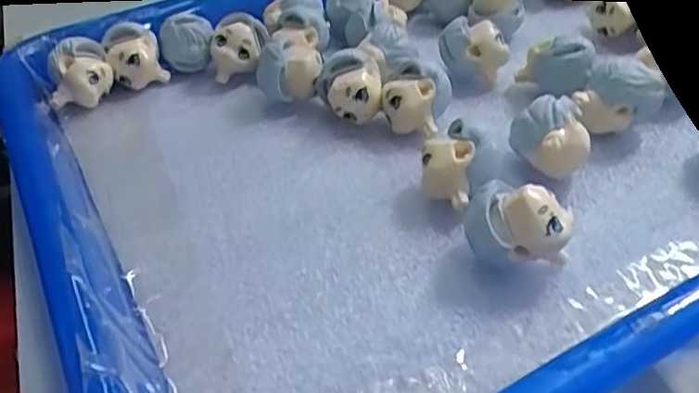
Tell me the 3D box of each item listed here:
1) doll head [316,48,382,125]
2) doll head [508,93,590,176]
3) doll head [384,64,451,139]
[{"bbox_3d":[0.000,-0.040,0.244,0.023,0.024,0.021,-6,38,-3],"label":"doll head"},{"bbox_3d":[0.065,-0.018,0.213,0.024,0.023,0.021,6,40,13],"label":"doll head"},{"bbox_3d":[0.024,-0.035,0.237,0.022,0.022,0.021,-3,38,2],"label":"doll head"}]

